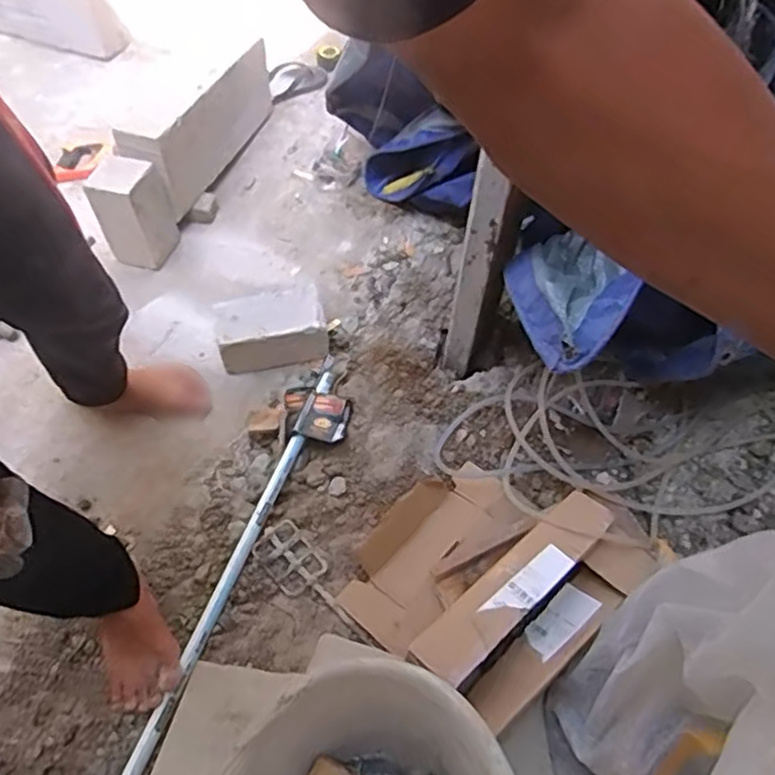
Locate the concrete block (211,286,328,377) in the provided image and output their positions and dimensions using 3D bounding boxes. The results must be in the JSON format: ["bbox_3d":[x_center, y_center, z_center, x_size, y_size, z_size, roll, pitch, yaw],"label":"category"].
[{"bbox_3d":[-0.212,-0.106,1.196,0.193,0.095,0.106,-11,56,-7],"label":"concrete block"}]

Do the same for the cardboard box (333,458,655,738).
[{"bbox_3d":[0.123,0.248,0.902,0.308,0.162,0.326,-39,64,-23],"label":"cardboard box"}]

